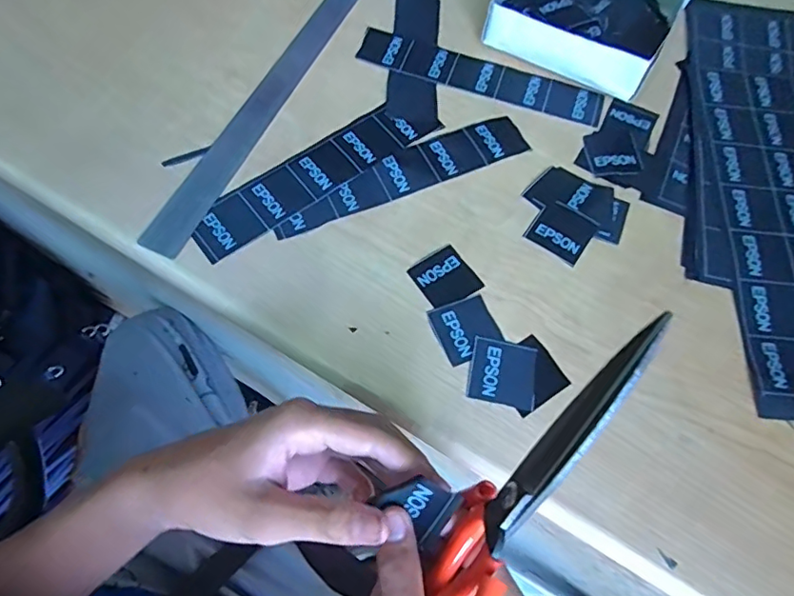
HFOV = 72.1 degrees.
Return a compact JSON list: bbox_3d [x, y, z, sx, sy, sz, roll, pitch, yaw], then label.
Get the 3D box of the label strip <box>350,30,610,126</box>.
[{"bbox_3d":[0.068,-0.182,0.449,0.203,0.004,0.038,19,66,6],"label":"label strip"}]

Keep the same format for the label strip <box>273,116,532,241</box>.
[{"bbox_3d":[0.004,-0.093,0.403,0.198,0.004,0.038,-22,68,-12],"label":"label strip"}]

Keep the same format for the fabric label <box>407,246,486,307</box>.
[{"bbox_3d":[0.032,-0.014,0.366,0.037,0.004,0.038,-33,71,-16],"label":"fabric label"}]

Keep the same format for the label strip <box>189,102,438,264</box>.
[{"bbox_3d":[-0.062,-0.090,0.397,0.186,0.004,0.042,-35,71,-17],"label":"label strip"}]

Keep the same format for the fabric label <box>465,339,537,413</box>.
[{"bbox_3d":[0.066,0.046,0.339,0.040,0.004,0.040,12,65,3],"label":"fabric label"}]

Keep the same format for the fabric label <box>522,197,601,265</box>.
[{"bbox_3d":[0.117,-0.048,0.386,0.041,0.004,0.040,34,68,12],"label":"fabric label"}]

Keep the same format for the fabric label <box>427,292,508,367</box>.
[{"bbox_3d":[0.045,0.020,0.351,0.039,0.004,0.039,-21,68,-12],"label":"fabric label"}]

